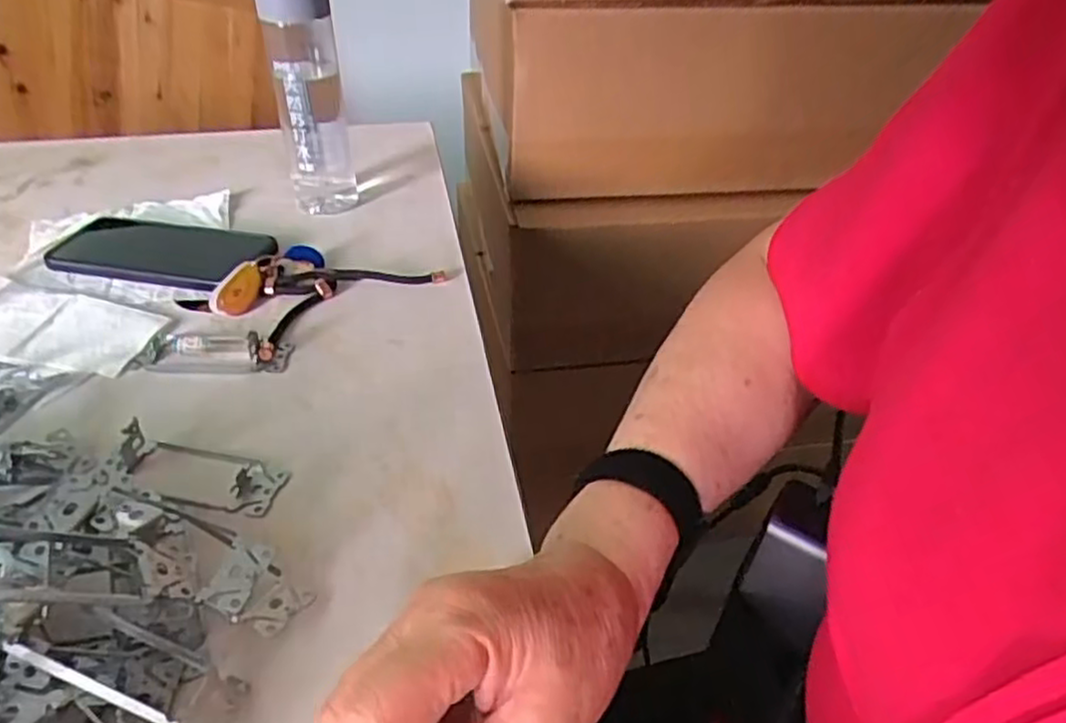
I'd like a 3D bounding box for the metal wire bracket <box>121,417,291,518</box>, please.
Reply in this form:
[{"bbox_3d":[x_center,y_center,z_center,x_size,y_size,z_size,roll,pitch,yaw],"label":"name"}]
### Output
[{"bbox_3d":[-0.184,0.058,0.396,0.090,0.024,0.045,11,38,9],"label":"metal wire bracket"}]

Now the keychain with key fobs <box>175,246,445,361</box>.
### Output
[{"bbox_3d":[-0.167,-0.062,0.554,0.114,0.022,0.154,32,46,32],"label":"keychain with key fobs"}]

